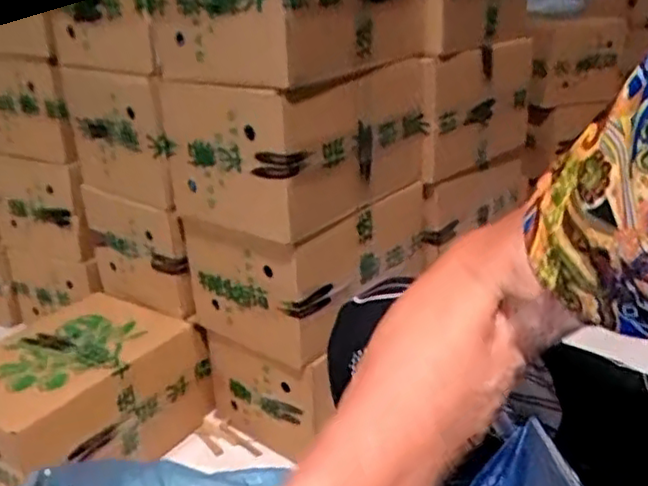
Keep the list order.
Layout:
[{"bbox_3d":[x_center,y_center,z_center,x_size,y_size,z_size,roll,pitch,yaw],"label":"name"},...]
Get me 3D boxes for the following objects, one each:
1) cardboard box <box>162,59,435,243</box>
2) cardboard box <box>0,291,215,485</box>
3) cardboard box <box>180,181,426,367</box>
[{"bbox_3d":[-0.030,-0.142,0.895,0.207,0.173,0.319,20,29,38],"label":"cardboard box"},{"bbox_3d":[-0.351,0.216,0.943,0.217,0.160,0.310,14,25,28],"label":"cardboard box"},{"bbox_3d":[-0.023,0.023,0.963,0.210,0.178,0.301,20,29,38],"label":"cardboard box"}]

